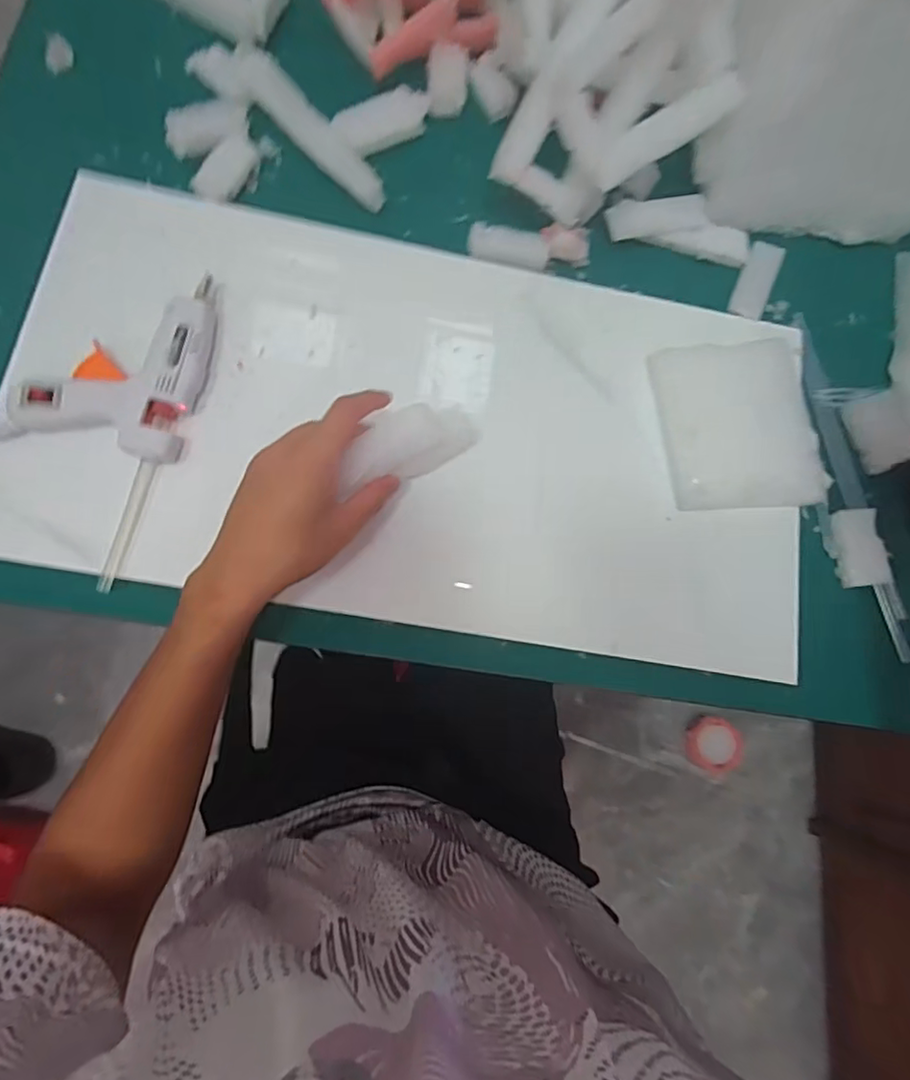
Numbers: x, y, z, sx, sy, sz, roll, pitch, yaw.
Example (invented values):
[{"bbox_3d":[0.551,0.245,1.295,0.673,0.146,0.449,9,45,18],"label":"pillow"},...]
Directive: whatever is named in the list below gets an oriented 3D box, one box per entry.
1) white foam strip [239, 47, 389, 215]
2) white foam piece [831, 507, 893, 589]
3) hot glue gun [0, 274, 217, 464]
[{"bbox_3d":[-0.118,-0.337,0.470,0.170,0.020,0.032,45,76,4],"label":"white foam strip"},{"bbox_3d":[0.319,0.007,0.454,0.036,0.011,0.061,-7,79,19],"label":"white foam piece"},{"bbox_3d":[-0.240,-0.125,0.398,0.122,0.027,0.130,9,77,-5],"label":"hot glue gun"}]

